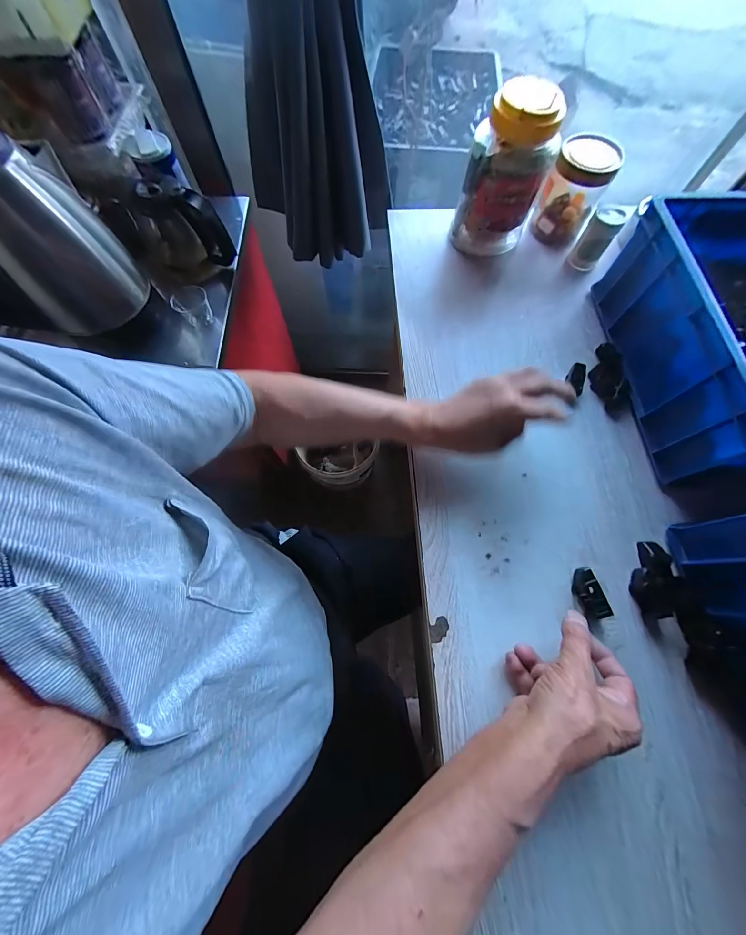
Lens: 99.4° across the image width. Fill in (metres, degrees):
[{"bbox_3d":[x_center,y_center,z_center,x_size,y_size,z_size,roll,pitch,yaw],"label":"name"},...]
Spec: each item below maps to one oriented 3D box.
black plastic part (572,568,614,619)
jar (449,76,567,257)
[{"bbox_3d":[0.231,0.135,0.340,0.020,0.025,0.049,-12,69,-3],"label":"black plastic part"},{"bbox_3d":[0.190,-0.413,0.463,0.109,0.185,0.088,22,72,8],"label":"jar"}]

